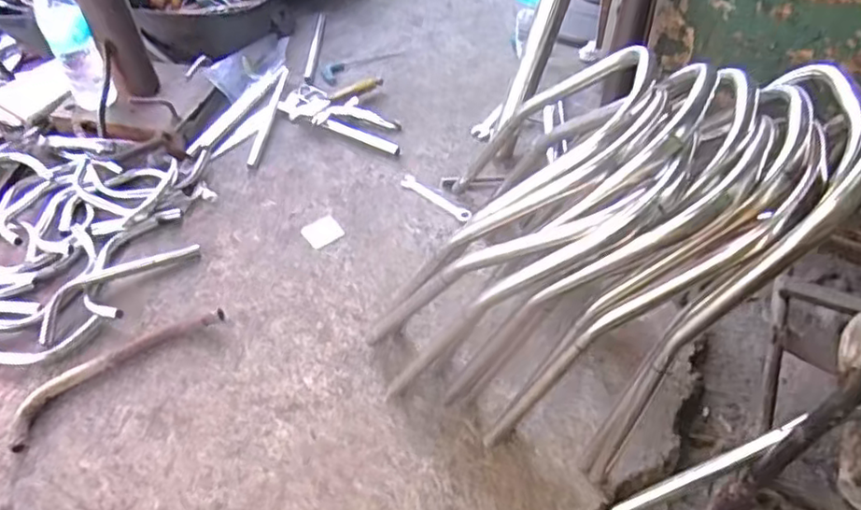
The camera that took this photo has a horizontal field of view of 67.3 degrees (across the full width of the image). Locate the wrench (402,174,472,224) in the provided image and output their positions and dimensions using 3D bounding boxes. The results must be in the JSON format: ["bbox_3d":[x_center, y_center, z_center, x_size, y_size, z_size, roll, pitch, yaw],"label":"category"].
[{"bbox_3d":[0.010,-0.104,1.185,0.162,0.009,0.030,32,57,29],"label":"wrench"}]

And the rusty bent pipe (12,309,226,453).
[{"bbox_3d":[-0.470,0.161,0.969,0.322,0.021,0.083,-35,54,-25],"label":"rusty bent pipe"}]

